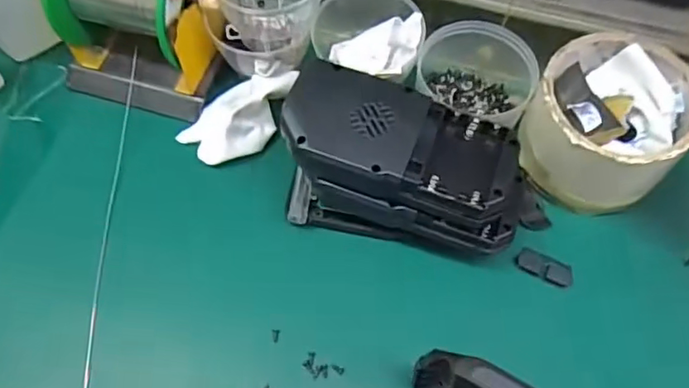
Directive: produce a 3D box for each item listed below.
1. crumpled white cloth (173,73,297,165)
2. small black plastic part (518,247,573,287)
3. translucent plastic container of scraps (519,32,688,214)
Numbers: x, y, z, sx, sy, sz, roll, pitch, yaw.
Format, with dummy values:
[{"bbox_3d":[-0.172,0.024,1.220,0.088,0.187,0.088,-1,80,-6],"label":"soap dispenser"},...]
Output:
[{"bbox_3d":[-0.061,-0.050,0.339,0.045,0.025,0.067,37,65,18],"label":"crumpled white cloth"},{"bbox_3d":[0.107,0.038,0.311,0.029,0.004,0.014,23,62,11],"label":"small black plastic part"},{"bbox_3d":[0.139,-0.035,0.316,0.085,0.065,0.077,-40,68,-22],"label":"translucent plastic container of scraps"}]

